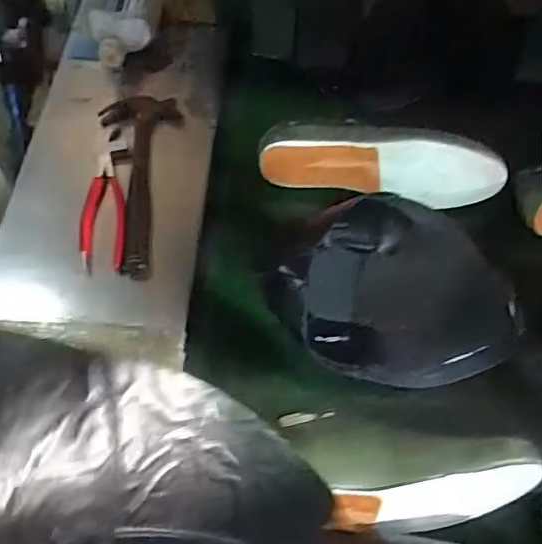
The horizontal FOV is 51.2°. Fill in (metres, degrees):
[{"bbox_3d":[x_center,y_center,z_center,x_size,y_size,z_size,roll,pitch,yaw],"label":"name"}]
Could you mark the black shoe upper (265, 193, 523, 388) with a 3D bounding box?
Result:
[{"bbox_3d":[0.134,0.021,0.582,0.260,0.076,0.177,1,61,1],"label":"black shoe upper"}]

